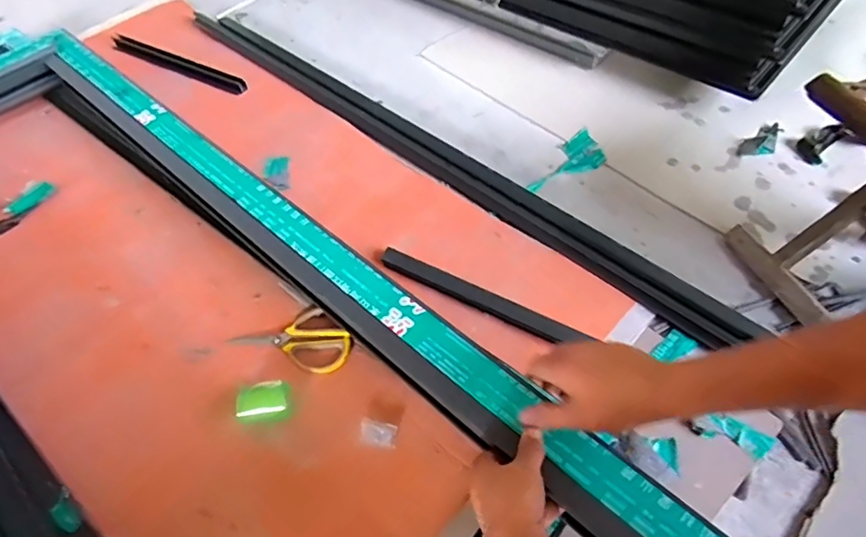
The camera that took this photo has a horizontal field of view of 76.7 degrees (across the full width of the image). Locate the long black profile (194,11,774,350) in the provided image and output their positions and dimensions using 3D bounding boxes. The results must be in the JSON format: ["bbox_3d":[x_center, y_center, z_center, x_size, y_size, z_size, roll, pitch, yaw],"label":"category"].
[{"bbox_3d":[-0.049,-0.230,0.963,1.217,0.028,0.062,36,61,27],"label":"long black profile"}]

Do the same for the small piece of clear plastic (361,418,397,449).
[{"bbox_3d":[-0.065,0.192,0.645,0.045,0.015,0.028,12,53,12],"label":"small piece of clear plastic"}]

